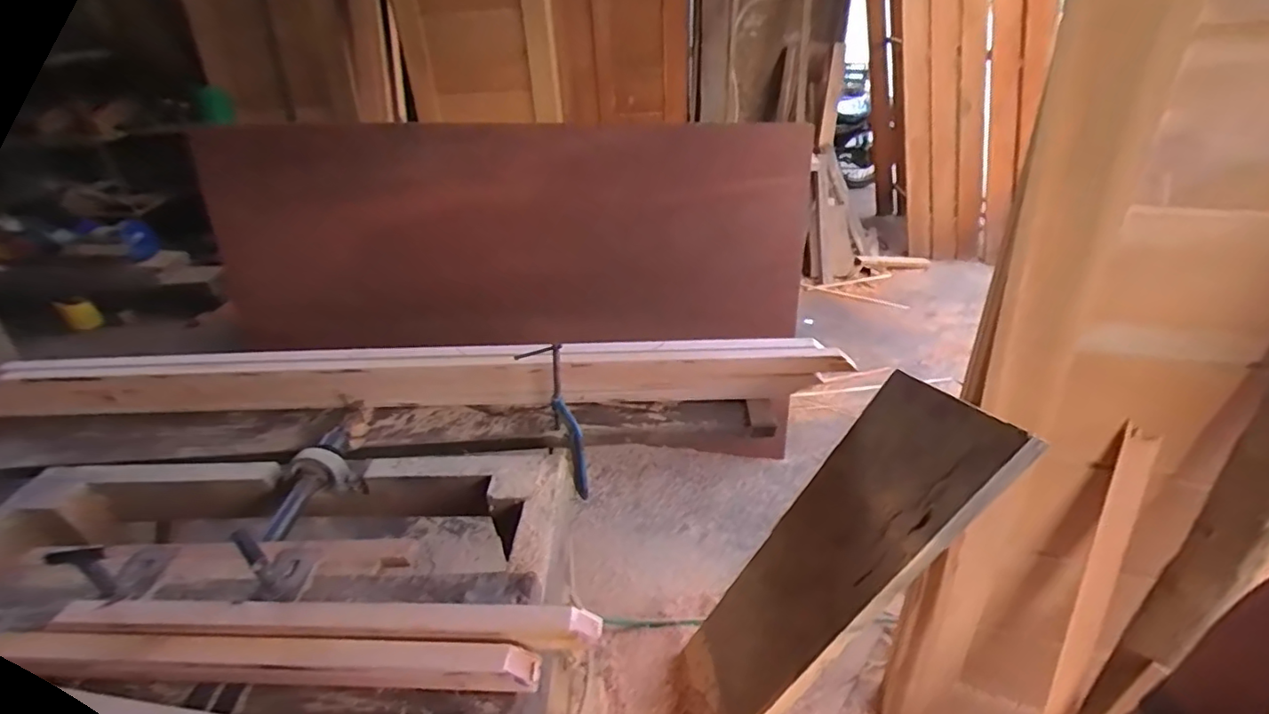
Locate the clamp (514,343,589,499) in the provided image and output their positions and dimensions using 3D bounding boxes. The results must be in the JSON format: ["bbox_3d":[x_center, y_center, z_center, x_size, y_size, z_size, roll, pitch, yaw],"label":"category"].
[{"bbox_3d":[-0.158,0.134,1.199,0.059,0.358,0.185,-25,38,-30],"label":"clamp"}]

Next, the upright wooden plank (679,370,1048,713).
[{"bbox_3d":[0.351,0.442,1.144,0.044,0.957,0.282,12,30,-23],"label":"upright wooden plank"}]

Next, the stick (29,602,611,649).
[{"bbox_3d":[-0.420,0.363,0.764,0.734,0.040,0.047,-1,32,3],"label":"stick"}]

